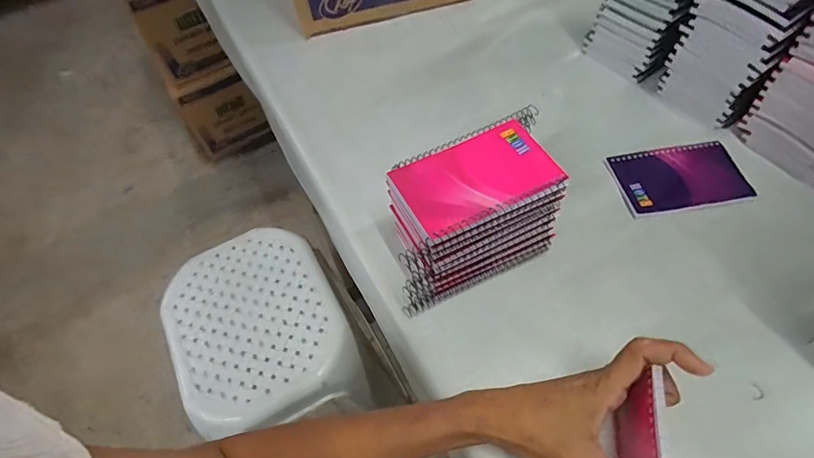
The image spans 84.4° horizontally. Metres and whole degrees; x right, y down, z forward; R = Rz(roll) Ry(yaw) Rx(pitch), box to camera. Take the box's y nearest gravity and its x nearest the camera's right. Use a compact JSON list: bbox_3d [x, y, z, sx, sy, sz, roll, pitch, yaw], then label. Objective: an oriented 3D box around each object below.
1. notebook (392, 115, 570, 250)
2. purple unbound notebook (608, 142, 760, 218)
[{"bbox_3d":[0.058,-0.044,0.377,0.132,0.014,0.082,-25,57,-11],"label":"notebook"},{"bbox_3d":[0.296,-0.056,0.488,0.135,0.007,0.084,-11,55,-2],"label":"purple unbound notebook"}]

